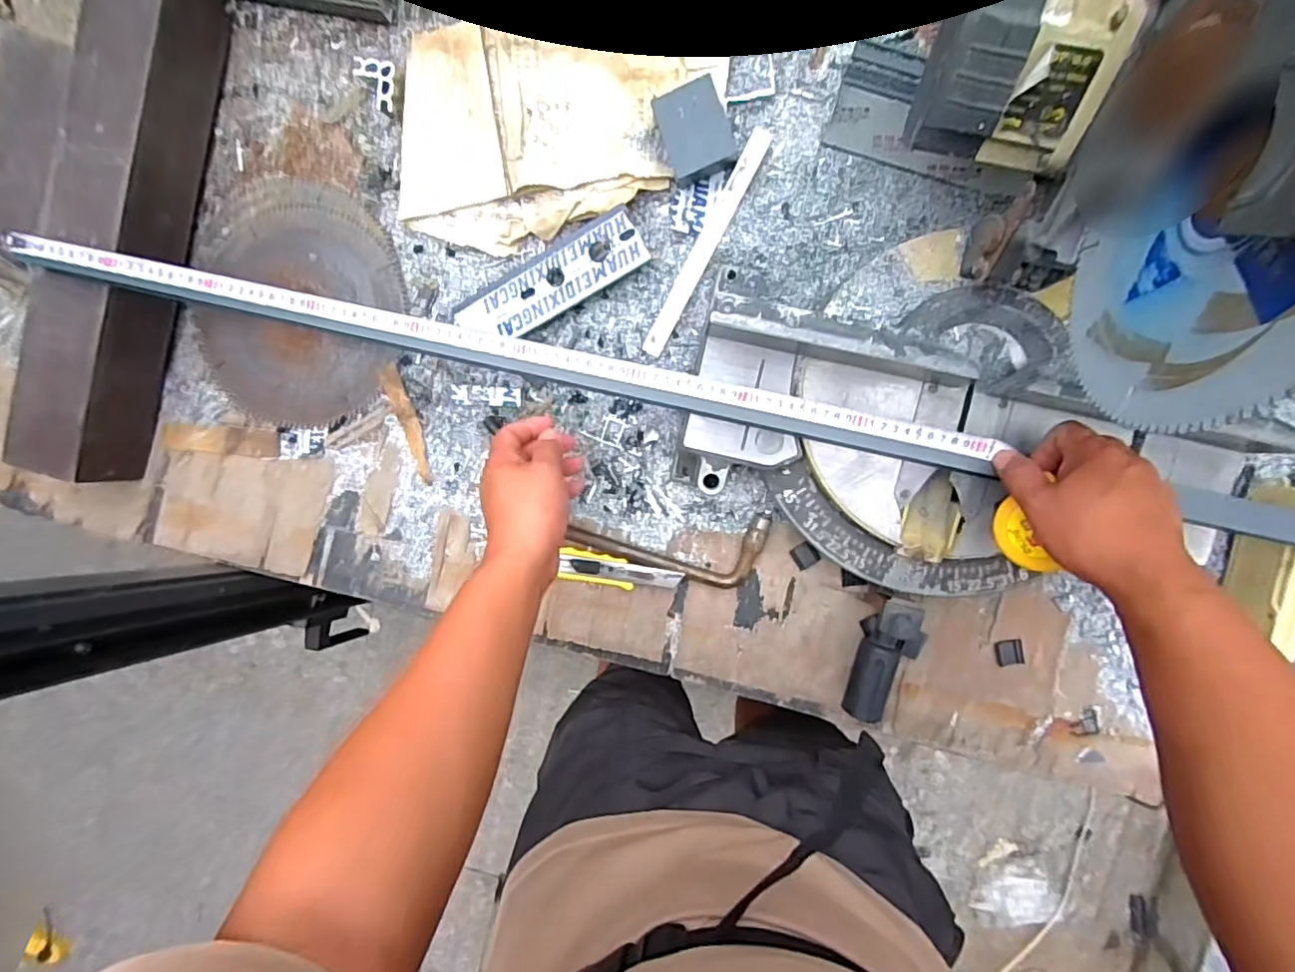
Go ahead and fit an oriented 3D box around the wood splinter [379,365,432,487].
[{"bbox_3d":[-0.266,-0.068,0.666,0.023,0.004,0.134,-20,92,5],"label":"wood splinter"}]

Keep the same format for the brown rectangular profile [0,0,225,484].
[{"bbox_3d":[-0.548,-0.267,0.623,0.085,0.085,0.524,14,94,3],"label":"brown rectangular profile"}]

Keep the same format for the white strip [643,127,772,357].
[{"bbox_3d":[0.059,-0.244,0.611,0.022,0.004,0.240,30,101,8],"label":"white strip"}]

